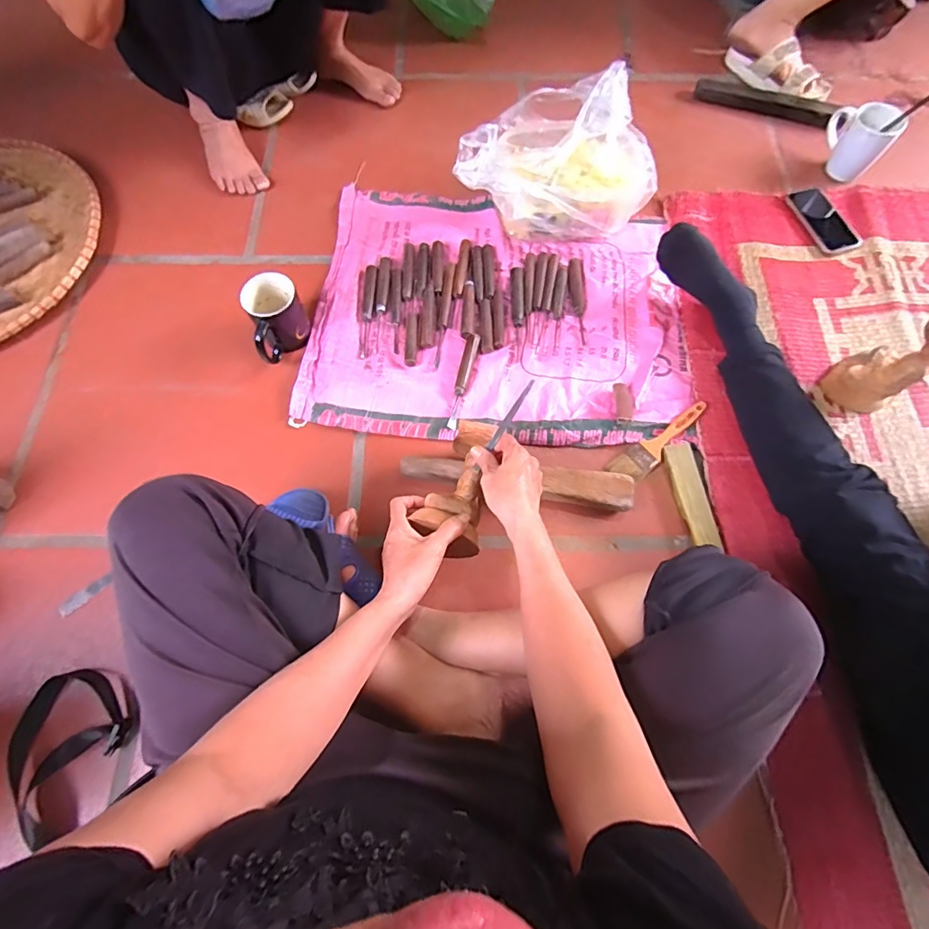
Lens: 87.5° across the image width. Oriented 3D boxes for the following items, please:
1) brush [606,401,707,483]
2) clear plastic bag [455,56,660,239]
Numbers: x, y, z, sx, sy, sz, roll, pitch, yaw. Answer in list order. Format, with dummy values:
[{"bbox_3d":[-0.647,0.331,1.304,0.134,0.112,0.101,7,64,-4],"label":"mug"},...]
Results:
[{"bbox_3d":[0.299,-0.030,0.732,0.179,0.022,0.043,-32,72,-11],"label":"brush"},{"bbox_3d":[0.137,-0.521,0.828,0.308,0.173,0.227,-19,70,-7],"label":"clear plastic bag"}]

